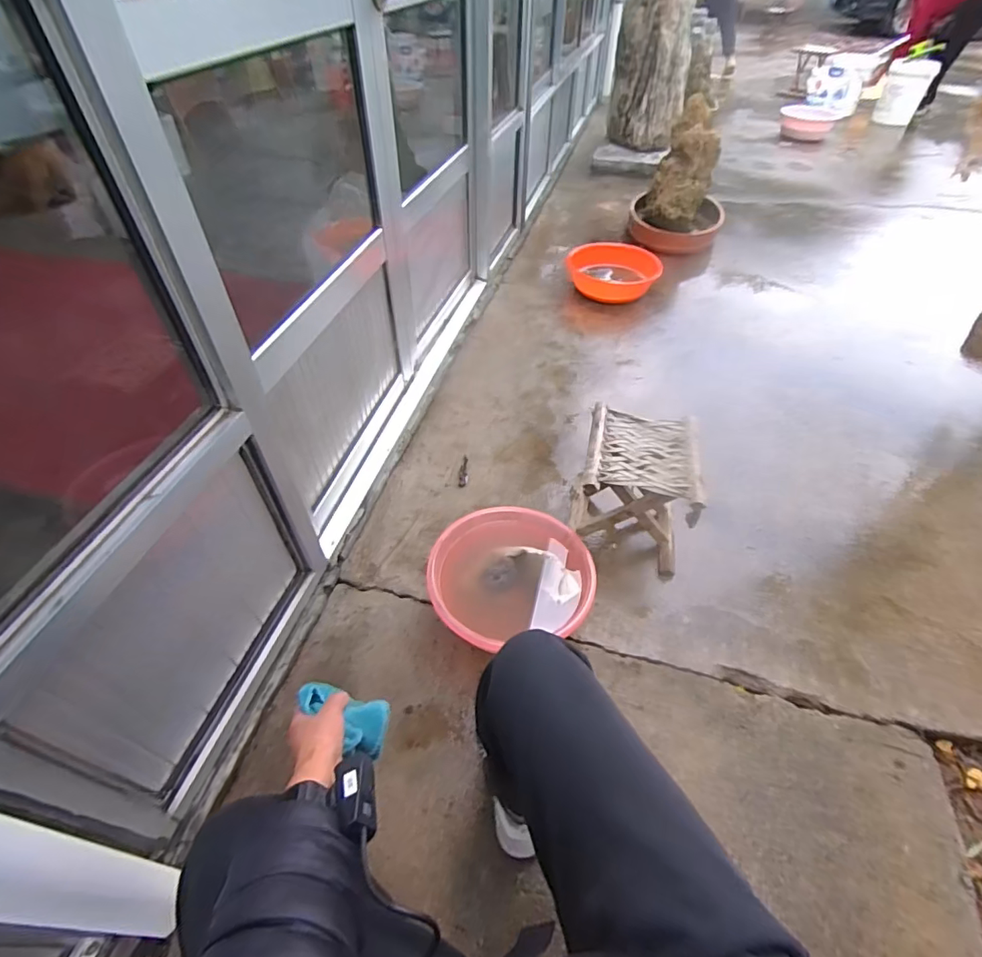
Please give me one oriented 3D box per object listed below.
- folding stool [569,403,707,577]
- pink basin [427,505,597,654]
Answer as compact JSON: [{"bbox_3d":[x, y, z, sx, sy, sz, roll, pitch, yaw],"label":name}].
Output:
[{"bbox_3d":[0.320,0.023,1.169,0.250,0.249,0.263,11,50,9],"label":"folding stool"},{"bbox_3d":[0.043,0.209,1.078,0.321,0.129,0.304,0,49,0],"label":"pink basin"}]

